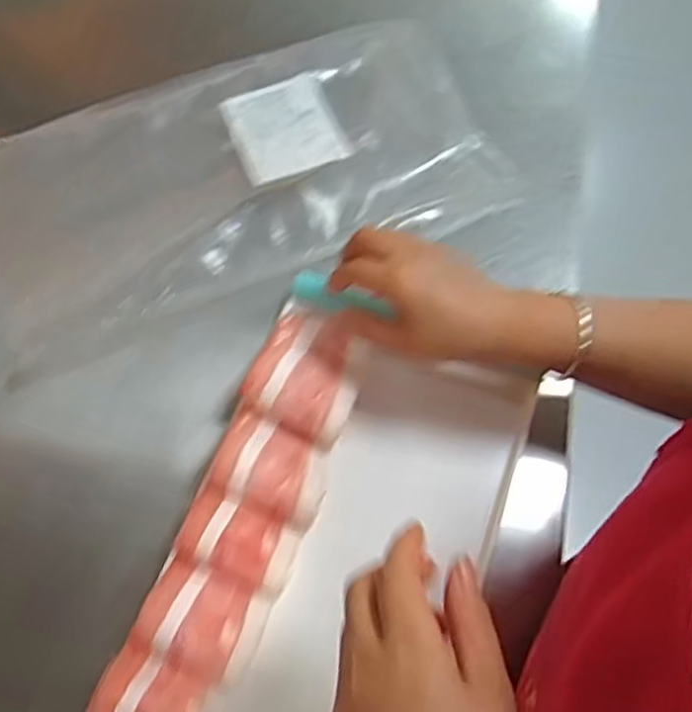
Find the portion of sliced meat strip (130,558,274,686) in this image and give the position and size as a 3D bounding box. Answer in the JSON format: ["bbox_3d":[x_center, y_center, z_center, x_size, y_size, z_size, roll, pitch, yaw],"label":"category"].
[{"bbox_3d":[-0.090,0.164,0.439,0.074,0.008,0.058,21,68,6],"label":"portion of sliced meat strip"}]

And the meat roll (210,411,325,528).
[{"bbox_3d":[-0.050,0.076,0.473,0.074,0.018,0.055,22,68,7],"label":"meat roll"}]

